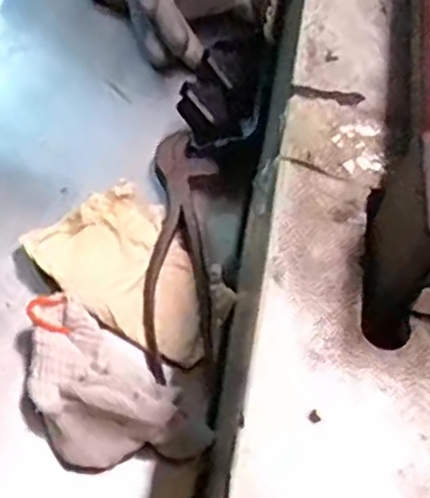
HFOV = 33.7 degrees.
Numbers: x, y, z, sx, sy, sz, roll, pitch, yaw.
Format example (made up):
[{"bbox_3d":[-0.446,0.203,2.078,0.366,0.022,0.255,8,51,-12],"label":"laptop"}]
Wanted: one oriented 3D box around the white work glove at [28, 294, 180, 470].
[{"bbox_3d":[-0.070,0.068,0.400,0.068,0.034,0.098,-21,64,-19],"label":"white work glove"}]

